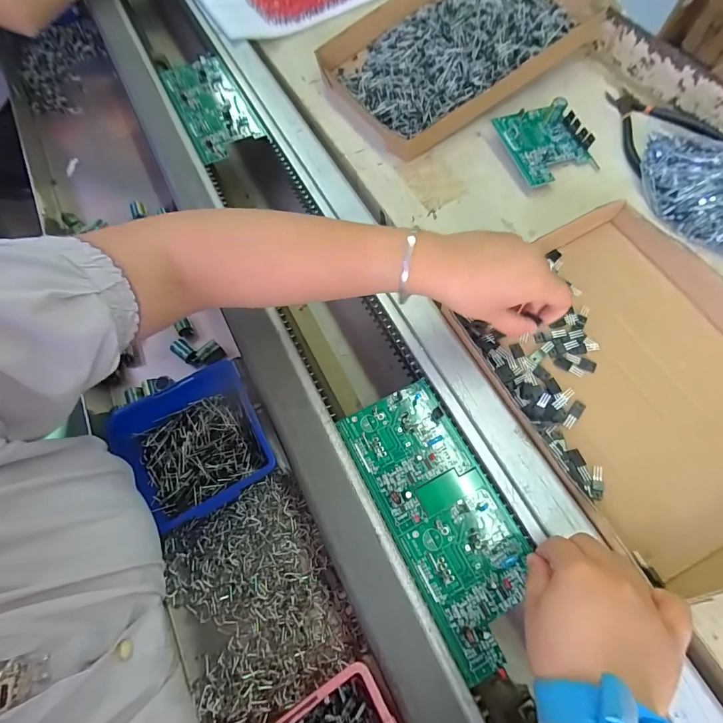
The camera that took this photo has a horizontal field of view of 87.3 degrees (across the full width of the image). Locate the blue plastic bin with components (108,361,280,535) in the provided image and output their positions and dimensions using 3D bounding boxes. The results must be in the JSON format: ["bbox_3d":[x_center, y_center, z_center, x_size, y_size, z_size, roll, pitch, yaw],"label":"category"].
[{"bbox_3d":[-0.160,0.082,0.353,0.136,0.049,0.121,-24,68,-13],"label":"blue plastic bin with components"}]

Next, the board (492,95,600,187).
[{"bbox_3d":[0.224,-0.267,0.464,0.090,0.043,0.108,-19,67,-11],"label":"board"}]

